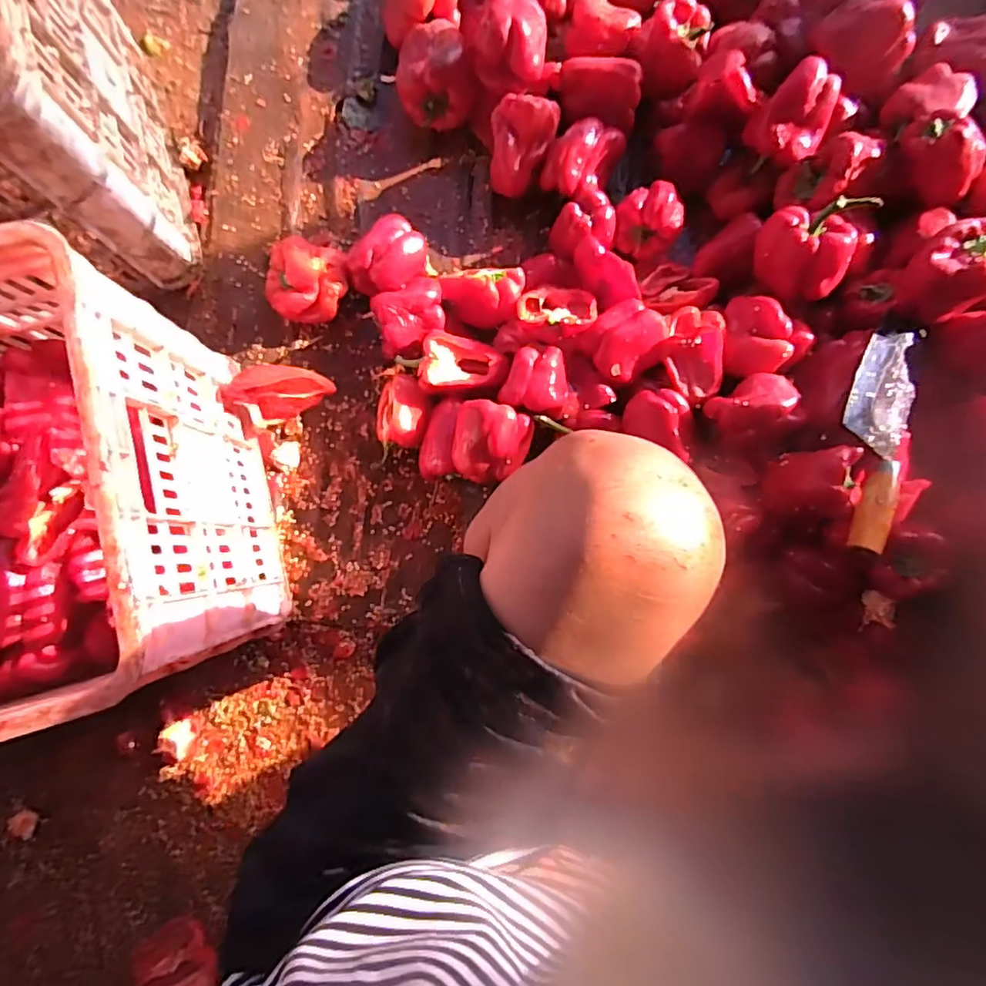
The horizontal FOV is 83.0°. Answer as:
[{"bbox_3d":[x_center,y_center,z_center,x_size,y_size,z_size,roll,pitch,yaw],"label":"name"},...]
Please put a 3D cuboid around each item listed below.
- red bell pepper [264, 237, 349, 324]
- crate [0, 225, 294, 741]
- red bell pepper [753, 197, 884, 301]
[{"bbox_3d":[-0.224,-0.254,0.669,0.098,0.067,0.099,31,85,1],"label":"red bell pepper"},{"bbox_3d":[-0.511,0.038,0.515,0.500,0.278,0.344,-14,86,-3],"label":"crate"},{"bbox_3d":[0.345,-0.266,0.608,0.086,0.077,0.095,6,85,-1],"label":"red bell pepper"}]

